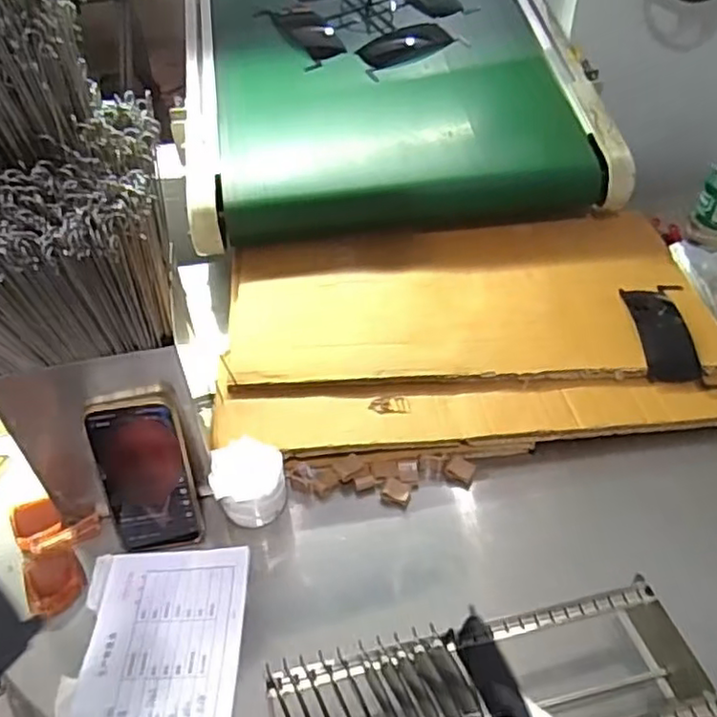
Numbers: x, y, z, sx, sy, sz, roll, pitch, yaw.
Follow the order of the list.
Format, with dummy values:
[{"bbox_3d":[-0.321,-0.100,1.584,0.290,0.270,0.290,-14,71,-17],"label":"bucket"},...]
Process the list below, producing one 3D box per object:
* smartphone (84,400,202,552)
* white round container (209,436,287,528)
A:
[{"bbox_3d":[-0.187,0.107,0.579,0.073,0.162,0.012,-6,30,-3],"label":"smartphone"},{"bbox_3d":[-0.105,0.121,0.632,0.066,0.061,0.060,-1,44,0],"label":"white round container"}]

